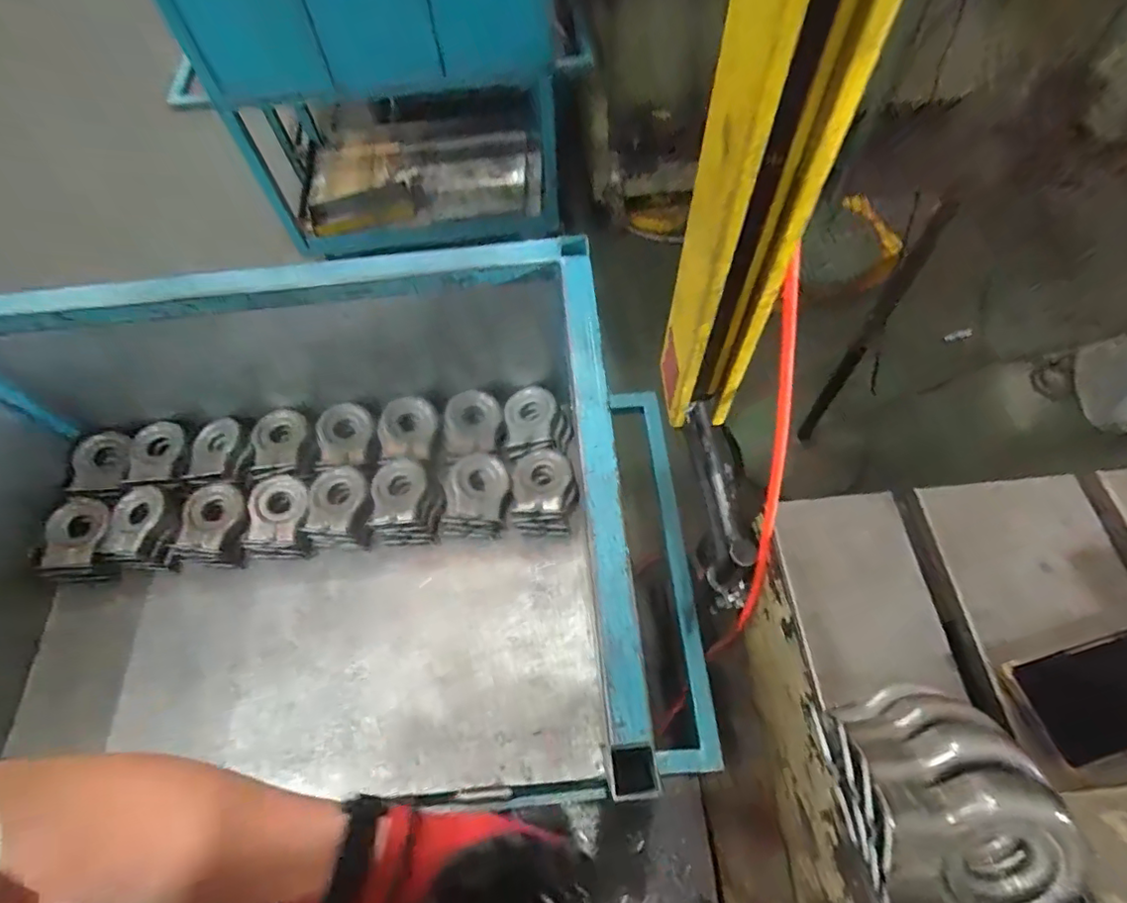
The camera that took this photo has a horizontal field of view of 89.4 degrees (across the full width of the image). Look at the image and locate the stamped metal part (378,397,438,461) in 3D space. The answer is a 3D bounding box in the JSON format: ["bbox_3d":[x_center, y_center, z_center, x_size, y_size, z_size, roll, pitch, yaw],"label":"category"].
[{"bbox_3d":[-0.277,-0.044,1.010,0.097,0.024,0.107,11,85,-7],"label":"stamped metal part"}]

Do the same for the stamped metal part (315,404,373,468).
[{"bbox_3d":[-0.385,-0.032,1.000,0.094,0.050,0.114,-12,63,-4],"label":"stamped metal part"}]

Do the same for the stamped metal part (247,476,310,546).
[{"bbox_3d":[-0.466,0.096,0.939,0.094,0.029,0.115,-7,63,-1],"label":"stamped metal part"}]

